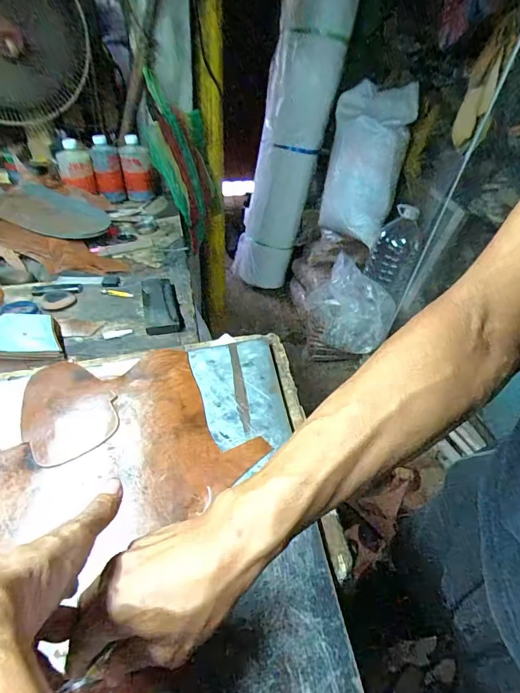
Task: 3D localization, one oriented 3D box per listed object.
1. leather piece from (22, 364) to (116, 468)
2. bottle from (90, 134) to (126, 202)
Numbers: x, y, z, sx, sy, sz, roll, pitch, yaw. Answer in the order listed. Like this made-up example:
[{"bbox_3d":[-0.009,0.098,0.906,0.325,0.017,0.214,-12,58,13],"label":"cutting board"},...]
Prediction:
[{"bbox_3d":[-0.228,0.068,0.483,0.099,0.007,0.150,-28,49,-20],"label":"leather piece"},{"bbox_3d":[-0.385,-0.441,1.033,0.066,0.151,0.064,-13,41,-18],"label":"bottle"}]

